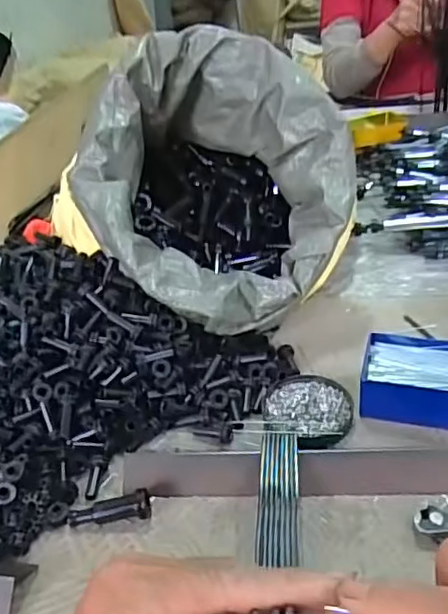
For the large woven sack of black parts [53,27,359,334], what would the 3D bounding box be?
[{"bbox_3d":[0.000,-0.165,0.692,0.339,0.245,0.315,-28,39,-27],"label":"large woven sack of black parts"}]

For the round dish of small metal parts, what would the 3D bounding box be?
[{"bbox_3d":[0.079,0.101,0.550,0.080,0.017,0.094,4,36,16],"label":"round dish of small metal parts"}]

